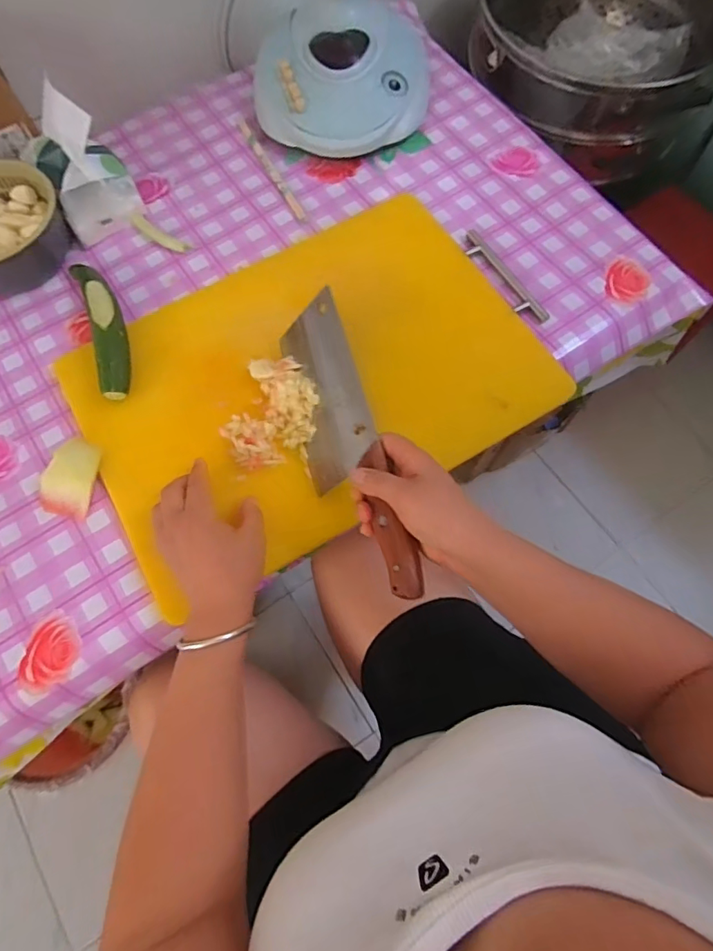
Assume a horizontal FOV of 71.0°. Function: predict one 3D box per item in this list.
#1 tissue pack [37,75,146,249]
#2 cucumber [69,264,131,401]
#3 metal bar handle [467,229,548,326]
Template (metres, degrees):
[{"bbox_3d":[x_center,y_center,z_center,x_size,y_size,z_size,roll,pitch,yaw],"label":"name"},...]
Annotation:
[{"bbox_3d":[-0.326,-0.365,0.589,0.089,0.130,0.102,-30,71,-8],"label":"tissue pack"},{"bbox_3d":[-0.284,-0.173,0.560,0.046,0.045,0.206,-23,70,-6],"label":"cucumber"},{"bbox_3d":[0.170,-0.230,0.582,0.027,0.014,0.145,-29,71,-8],"label":"metal bar handle"}]

